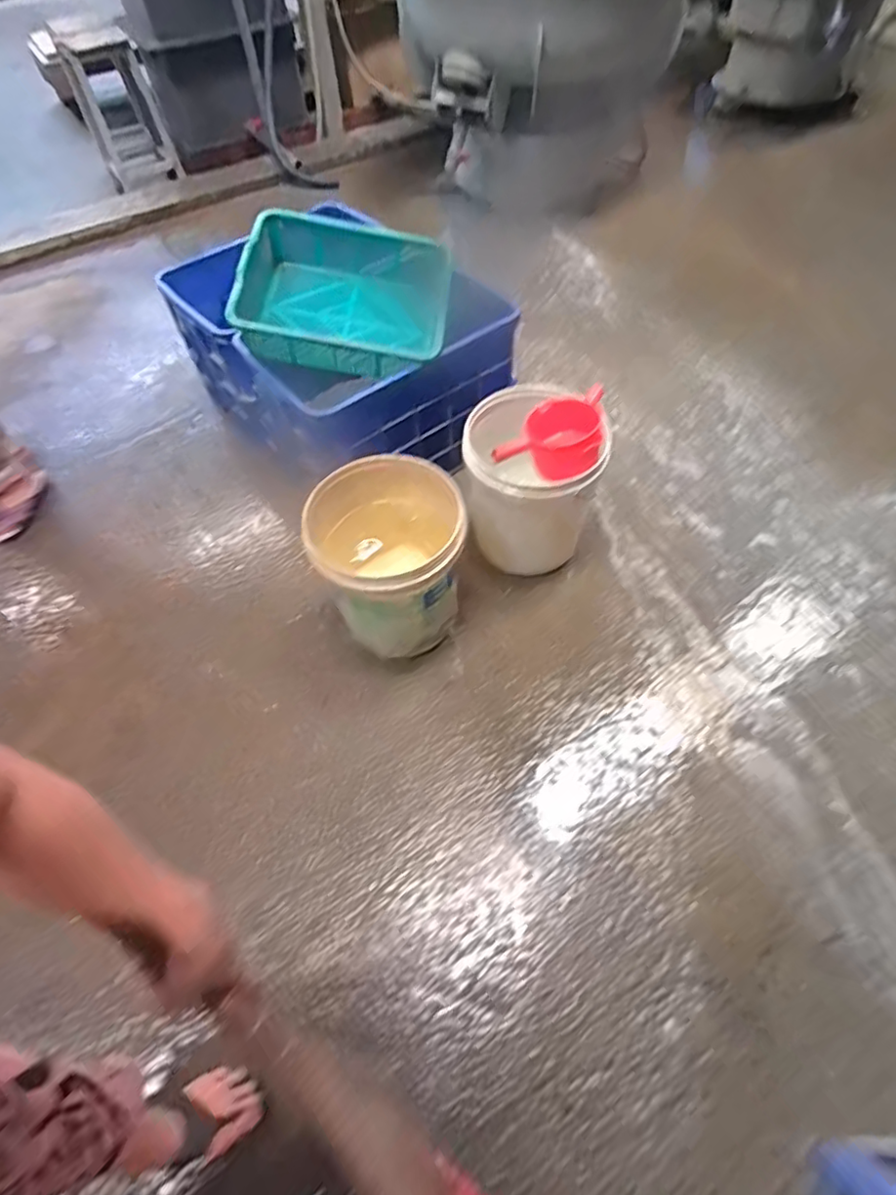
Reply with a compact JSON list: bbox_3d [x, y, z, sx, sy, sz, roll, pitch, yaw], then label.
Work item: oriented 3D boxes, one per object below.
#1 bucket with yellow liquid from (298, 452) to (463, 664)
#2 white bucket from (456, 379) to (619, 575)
[{"bbox_3d":[-0.113,-0.067,1.253,0.296,0.345,0.287,-4,55,5],"label":"bucket with yellow liquid"},{"bbox_3d":[0.195,-0.285,1.362,0.282,0.339,0.323,0,56,8],"label":"white bucket"}]

